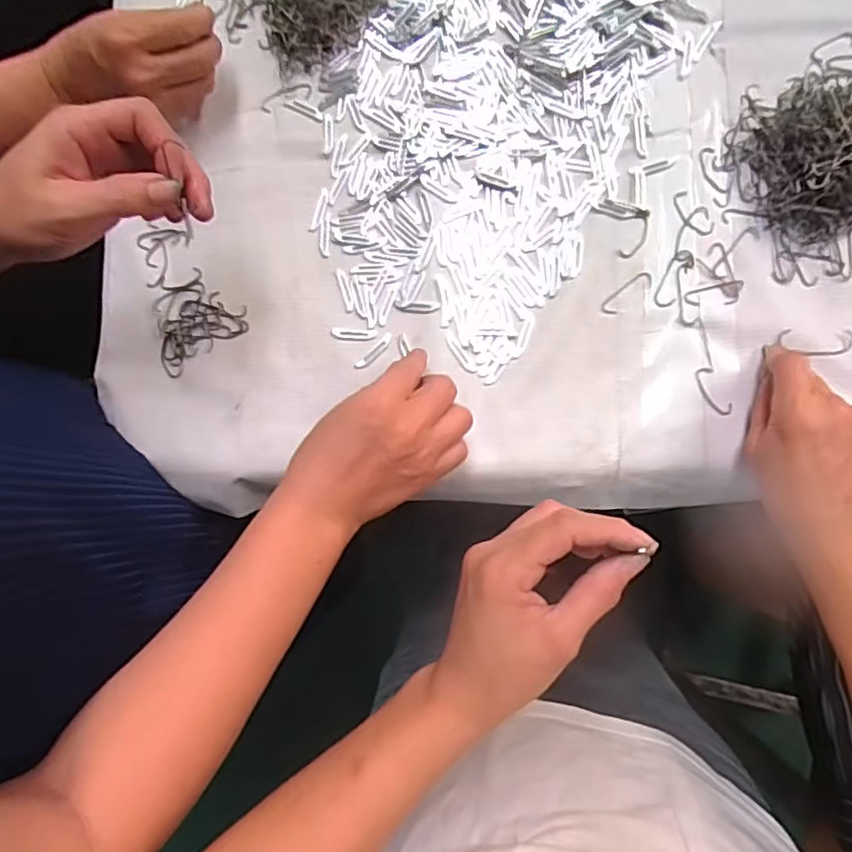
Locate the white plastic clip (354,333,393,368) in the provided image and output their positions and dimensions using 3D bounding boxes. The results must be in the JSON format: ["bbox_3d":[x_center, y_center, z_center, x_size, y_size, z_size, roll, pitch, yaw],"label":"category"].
[{"bbox_3d":[-0.039,-0.056,0.456,0.035,0.004,0.008,-44,83,2],"label":"white plastic clip"}]

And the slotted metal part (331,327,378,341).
[{"bbox_3d":[-0.053,-0.069,0.459,0.034,0.004,0.009,4,86,7],"label":"slotted metal part"}]

